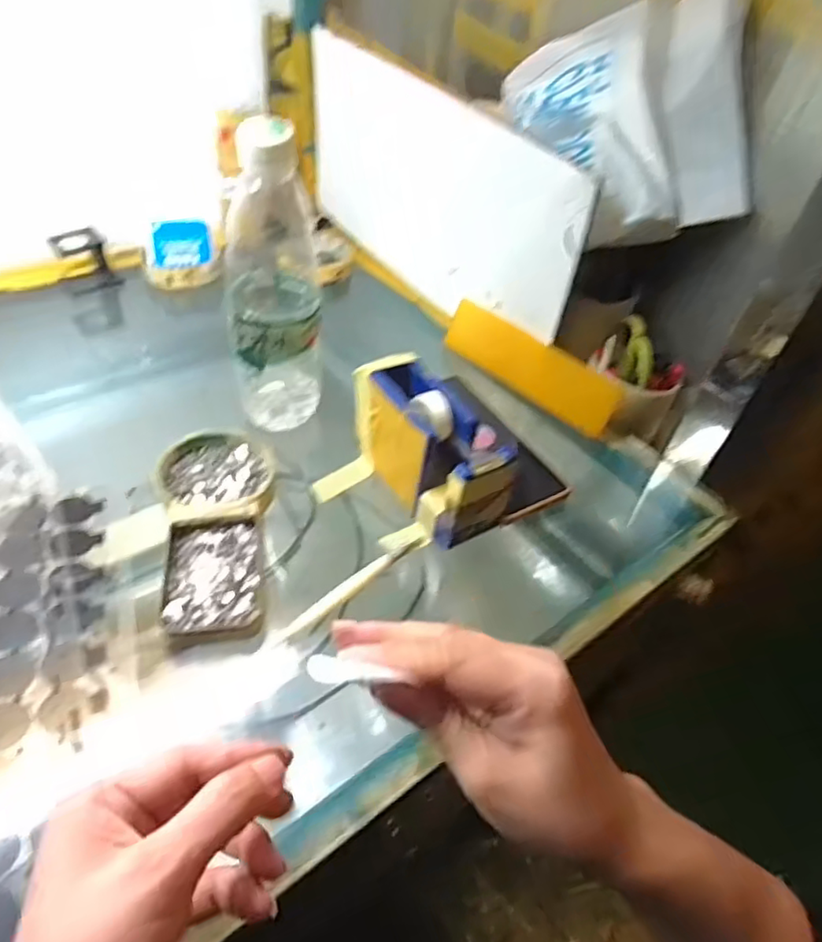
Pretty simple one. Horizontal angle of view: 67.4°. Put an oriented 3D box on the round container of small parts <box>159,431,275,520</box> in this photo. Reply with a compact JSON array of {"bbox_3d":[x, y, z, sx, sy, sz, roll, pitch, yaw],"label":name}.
[{"bbox_3d":[-0.140,0.005,0.448,0.078,0.015,0.087,-8,47,-15],"label":"round container of small parts"}]

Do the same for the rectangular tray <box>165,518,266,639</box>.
[{"bbox_3d":[-0.123,0.065,0.391,0.060,0.015,0.085,-5,46,-12],"label":"rectangular tray"}]

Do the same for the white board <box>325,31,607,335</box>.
[{"bbox_3d":[0.014,-0.272,0.616,0.015,0.192,0.376,-26,53,-29],"label":"white board"}]

